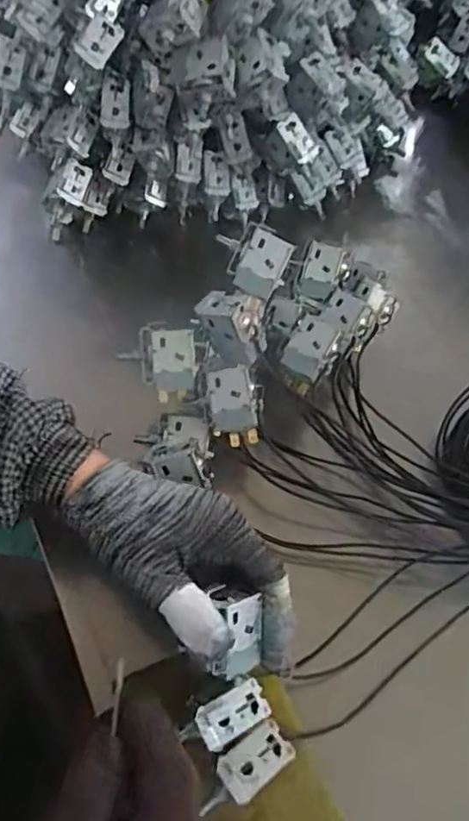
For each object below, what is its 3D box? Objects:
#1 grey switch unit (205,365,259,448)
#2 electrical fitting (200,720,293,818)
[{"bbox_3d":[0.000,-0.003,0.436,0.037,0.035,0.054,-2,87,11],"label":"grey switch unit"},{"bbox_3d":[0.005,0.188,0.311,0.052,0.012,0.024,-32,66,-22],"label":"electrical fitting"}]

